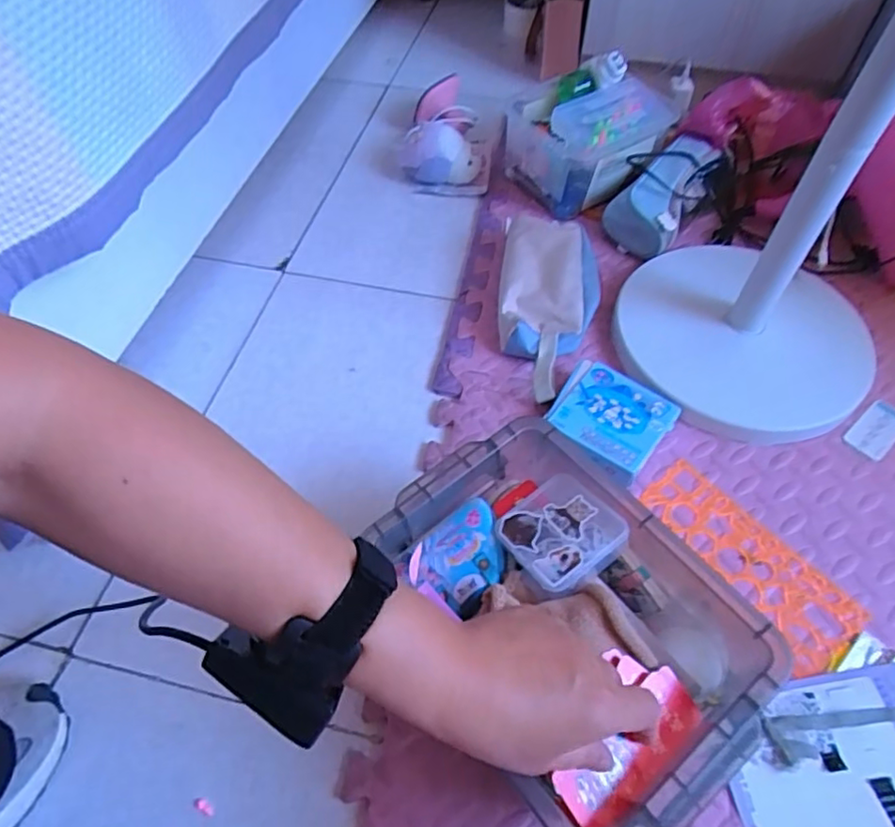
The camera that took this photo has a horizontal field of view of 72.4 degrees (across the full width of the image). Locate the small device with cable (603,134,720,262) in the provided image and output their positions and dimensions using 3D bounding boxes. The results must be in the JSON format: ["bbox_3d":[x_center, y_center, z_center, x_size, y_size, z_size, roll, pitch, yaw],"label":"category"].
[{"bbox_3d":[0.288,-0.300,0.822,0.104,0.060,0.190,32,73,21],"label":"small device with cable"}]

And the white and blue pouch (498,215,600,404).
[{"bbox_3d":[0.120,-0.128,0.726,0.118,0.058,0.273,5,55,4],"label":"white and blue pouch"}]

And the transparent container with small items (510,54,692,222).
[{"bbox_3d":[0.184,-0.380,0.842,0.169,0.124,0.157,-20,57,-13],"label":"transparent container with small items"}]

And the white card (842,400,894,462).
[{"bbox_3d":[0.466,0.017,0.661,0.083,0.007,0.043,-37,62,-23],"label":"white card"}]

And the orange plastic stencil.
[{"bbox_3d":[0.276,0.134,0.570,0.083,0.005,0.204,-31,60,-20],"label":"orange plastic stencil"}]

